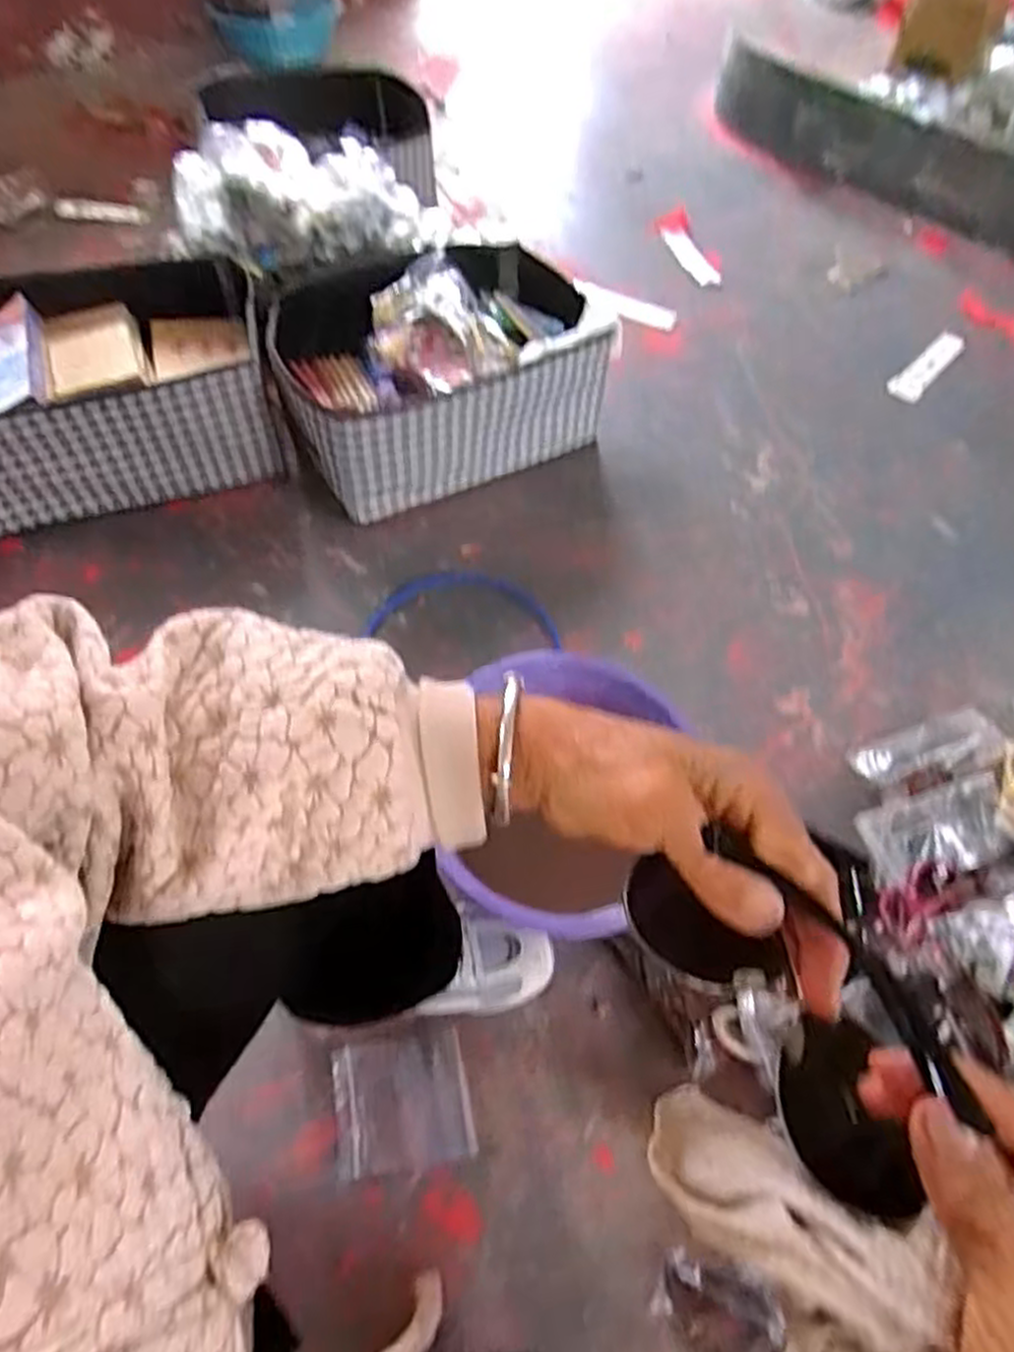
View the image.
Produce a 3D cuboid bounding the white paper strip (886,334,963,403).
[{"bbox_3d":[0.800,-0.592,1.463,0.060,0.004,0.279,34,58,21],"label":"white paper strip"}]

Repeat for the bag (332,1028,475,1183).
[{"bbox_3d":[-0.092,0.376,0.680,0.115,0.007,0.103,-3,50,-14],"label":"bag"}]

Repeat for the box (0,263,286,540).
[{"bbox_3d":[-0.556,-0.394,1.050,0.438,0.167,0.317,-14,58,-14],"label":"box"}]

